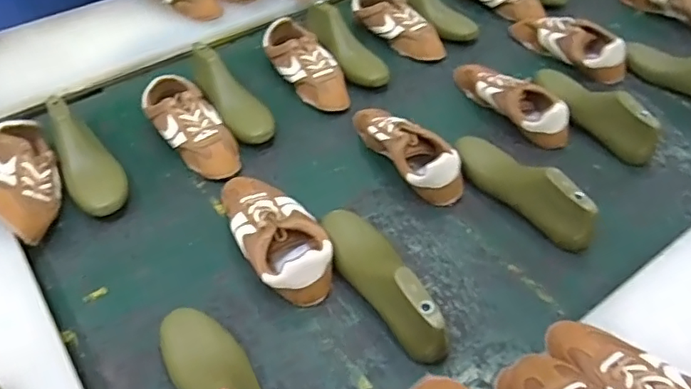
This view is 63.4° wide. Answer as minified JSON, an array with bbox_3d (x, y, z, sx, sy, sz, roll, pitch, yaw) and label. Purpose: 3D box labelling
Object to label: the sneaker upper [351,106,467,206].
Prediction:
[{"bbox_3d":[0.094,-0.079,0.887,0.094,0.069,0.237,-29,55,-23],"label":"sneaker upper"}]

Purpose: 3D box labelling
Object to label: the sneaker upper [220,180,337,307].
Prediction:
[{"bbox_3d":[-0.100,0.046,0.784,0.107,0.077,0.245,-22,53,-18],"label":"sneaker upper"}]

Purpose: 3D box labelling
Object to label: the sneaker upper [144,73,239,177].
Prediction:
[{"bbox_3d":[-0.251,-0.114,0.922,0.098,0.063,0.224,-30,56,-23],"label":"sneaker upper"}]

